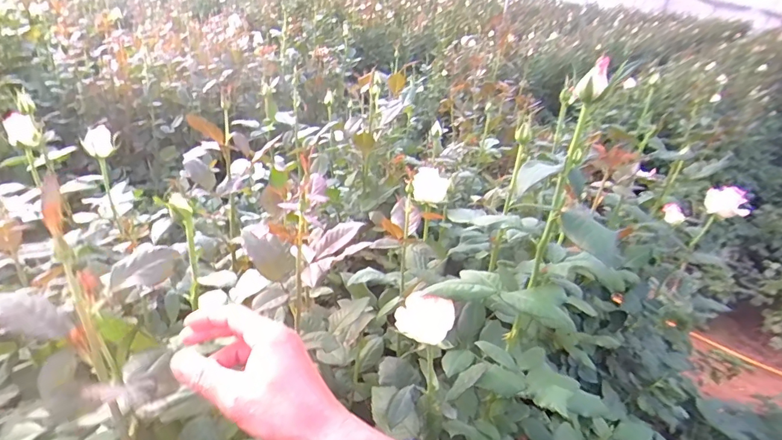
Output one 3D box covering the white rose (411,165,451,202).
[{"bbox_3d":[0.065,-0.057,0.769,0.062,0.049,0.033,9,29,5],"label":"white rose"}]

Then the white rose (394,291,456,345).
[{"bbox_3d":[0.036,0.103,0.489,0.060,0.045,0.035,10,29,8],"label":"white rose"}]

